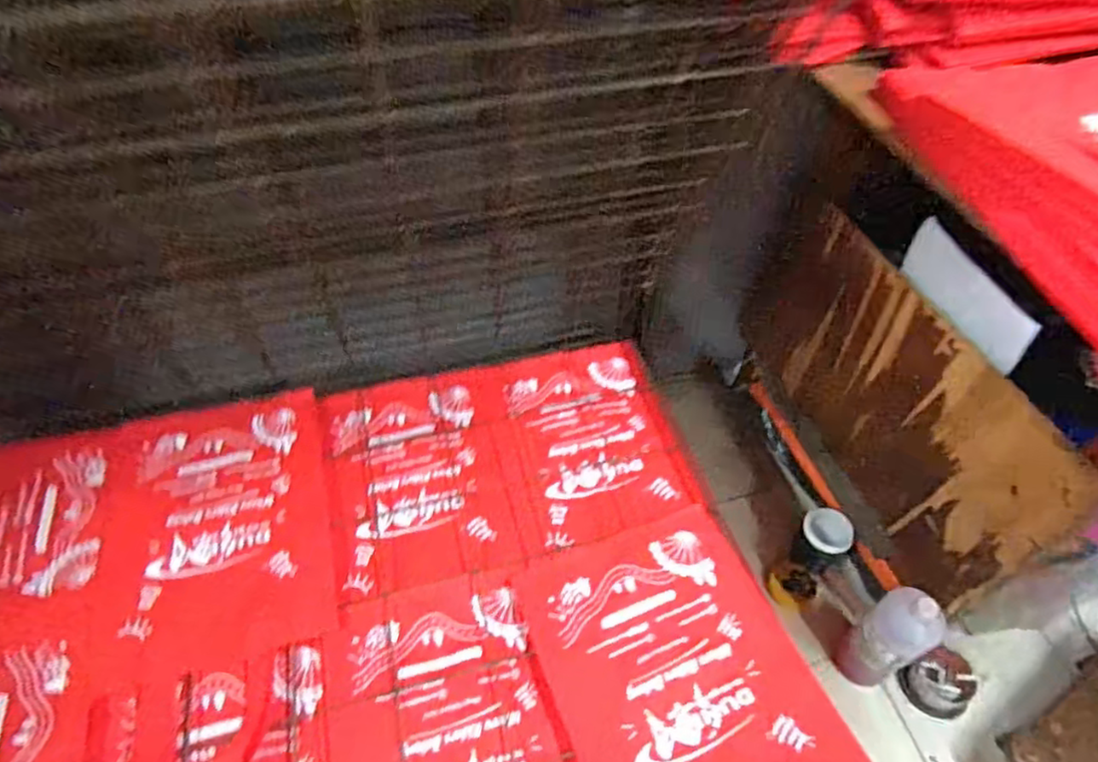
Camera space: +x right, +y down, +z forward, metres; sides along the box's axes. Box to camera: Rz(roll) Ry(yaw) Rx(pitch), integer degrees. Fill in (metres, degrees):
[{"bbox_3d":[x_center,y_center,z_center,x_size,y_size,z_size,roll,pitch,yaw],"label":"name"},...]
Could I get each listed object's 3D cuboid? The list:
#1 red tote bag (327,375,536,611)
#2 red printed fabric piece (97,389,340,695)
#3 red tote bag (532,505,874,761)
[{"bbox_3d":[-0.165,0.121,0.868,0.229,0.015,0.312,-11,52,-9],"label":"red tote bag"},{"bbox_3d":[-0.398,0.166,0.805,0.246,0.021,0.343,-12,52,-10],"label":"red printed fabric piece"},{"bbox_3d":[0.155,0.344,0.651,0.245,0.060,0.455,-15,52,-12],"label":"red tote bag"}]

